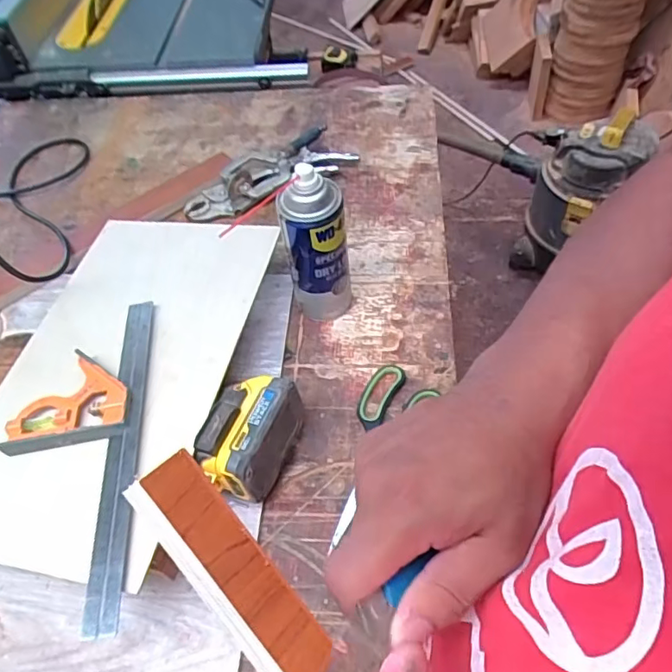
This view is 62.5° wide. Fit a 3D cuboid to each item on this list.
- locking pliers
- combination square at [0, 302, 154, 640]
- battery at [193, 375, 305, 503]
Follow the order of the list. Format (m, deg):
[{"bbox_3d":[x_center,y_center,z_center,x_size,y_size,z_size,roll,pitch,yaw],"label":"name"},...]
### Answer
[{"bbox_3d":[-0.101,-0.229,0.780,0.244,0.030,0.101,-28,58,-15],"label":"locking pliers"},{"bbox_3d":[-0.224,0.096,0.472,0.117,0.026,0.294,-9,55,-1],"label":"combination square"},{"bbox_3d":[-0.076,0.088,0.491,0.065,0.054,0.101,11,57,13],"label":"battery"}]

